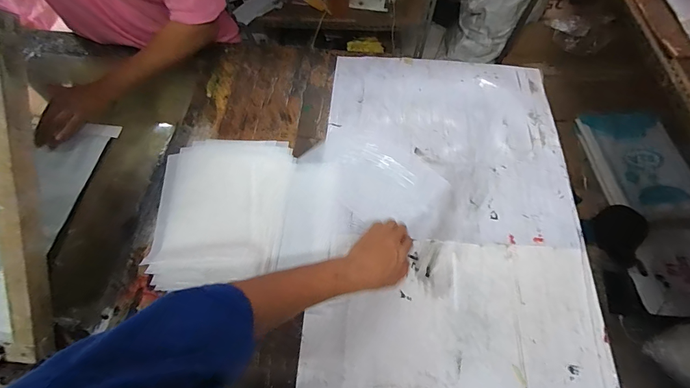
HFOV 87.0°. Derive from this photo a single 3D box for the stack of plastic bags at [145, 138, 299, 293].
[{"bbox_3d":[-0.219,0.021,0.663,0.239,0.025,0.290,-6,57,-2],"label":"stack of plastic bags"}]

